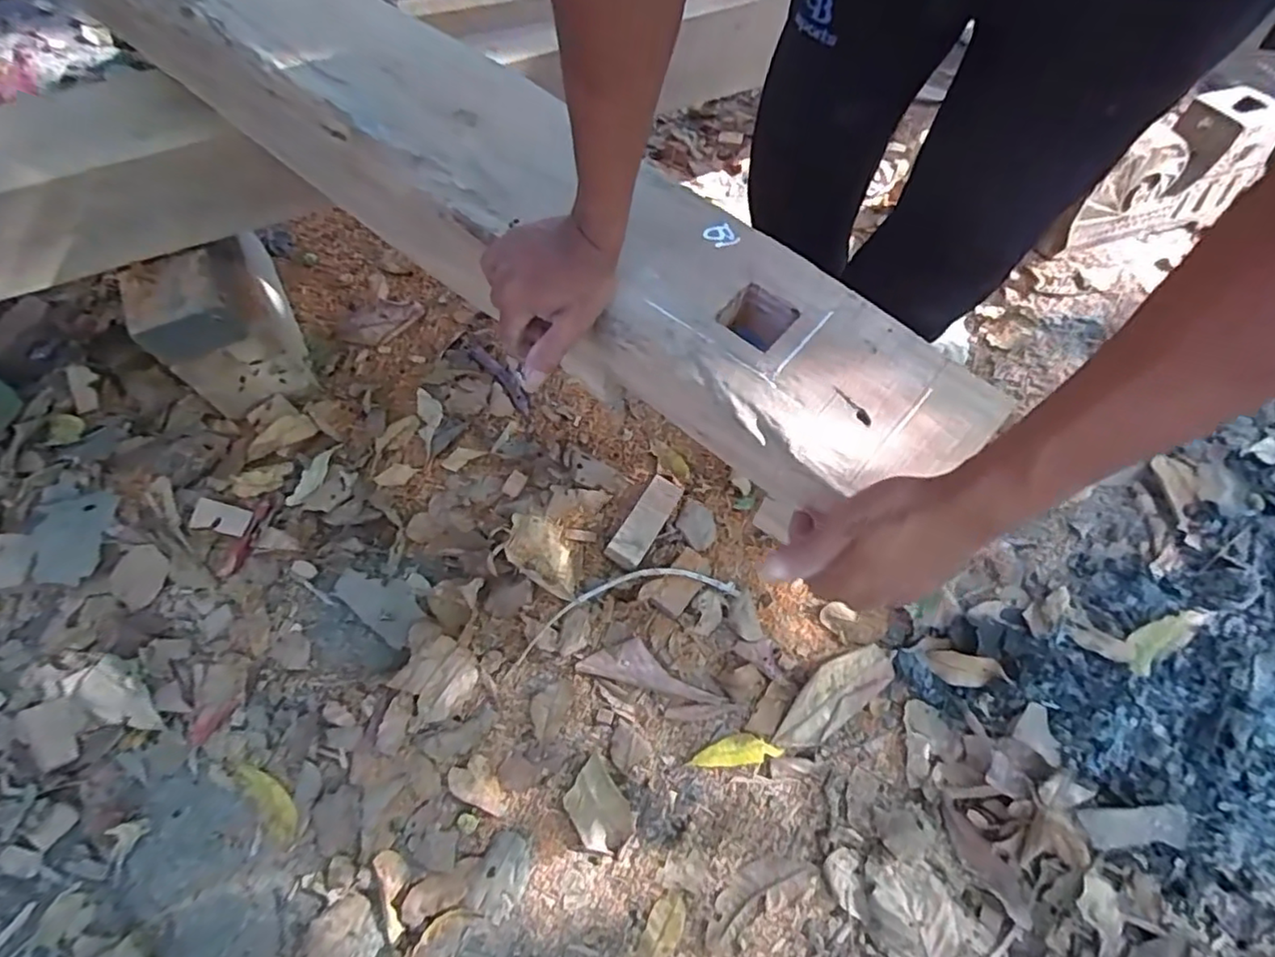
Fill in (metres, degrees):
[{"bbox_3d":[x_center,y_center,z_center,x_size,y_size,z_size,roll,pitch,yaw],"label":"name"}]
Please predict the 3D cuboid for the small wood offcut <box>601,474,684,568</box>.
[{"bbox_3d":[0.009,0.066,0.948,0.056,0.044,0.136,30,69,11],"label":"small wood offcut"}]

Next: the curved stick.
[{"bbox_3d":[-0.031,0.180,0.888,0.343,0.035,0.080,-16,68,-9],"label":"curved stick"}]

